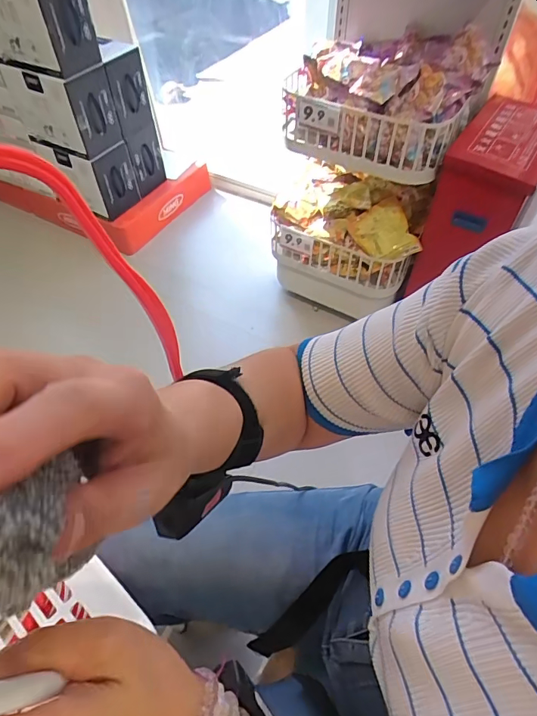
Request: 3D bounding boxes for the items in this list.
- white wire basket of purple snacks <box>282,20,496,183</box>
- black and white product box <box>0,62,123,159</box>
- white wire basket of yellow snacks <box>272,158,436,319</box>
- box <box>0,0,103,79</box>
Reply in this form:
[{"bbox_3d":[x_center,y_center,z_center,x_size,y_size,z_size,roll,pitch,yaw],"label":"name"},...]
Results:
[{"bbox_3d":[0.276,-0.621,1.054,0.391,0.184,0.378,29,59,21],"label":"white wire basket of purple snacks"},{"bbox_3d":[-0.601,-0.748,1.310,0.261,0.209,0.161,24,58,18],"label":"black and white product box"},{"bbox_3d":[0.231,-0.352,1.292,0.404,0.295,0.283,23,57,17],"label":"white wire basket of yellow snacks"},{"bbox_3d":[-0.593,-0.870,1.126,0.261,0.212,0.160,19,56,15],"label":"box"}]

